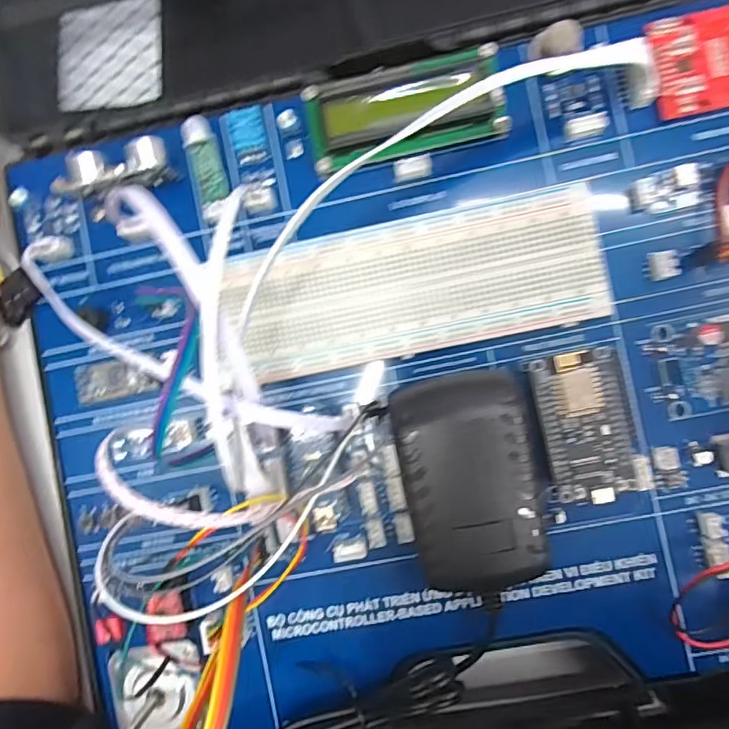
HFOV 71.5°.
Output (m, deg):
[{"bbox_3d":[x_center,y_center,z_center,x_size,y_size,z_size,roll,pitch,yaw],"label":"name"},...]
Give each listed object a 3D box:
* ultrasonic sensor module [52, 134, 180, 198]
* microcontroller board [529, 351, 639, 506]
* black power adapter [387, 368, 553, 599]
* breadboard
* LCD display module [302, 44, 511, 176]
[{"bbox_3d":[-0.107,-0.081,0.215,0.050,0.017,0.020,-10,87,3],"label":"ultrasonic sensor module"},{"bbox_3d":[0.087,0.024,0.202,0.034,0.015,0.056,-12,86,3],"label":"microcontroller board"},{"bbox_3d":[0.038,0.044,0.195,0.050,0.034,0.079,-11,86,3],"label":"black power adapter"},{"bbox_3d":[0.020,-0.032,0.211,0.148,0.010,0.054,-11,86,3],"label":"breadboard"},{"bbox_3d":[0.017,-0.106,0.211,0.079,0.011,0.037,-14,86,3],"label":"LCD display module"}]

